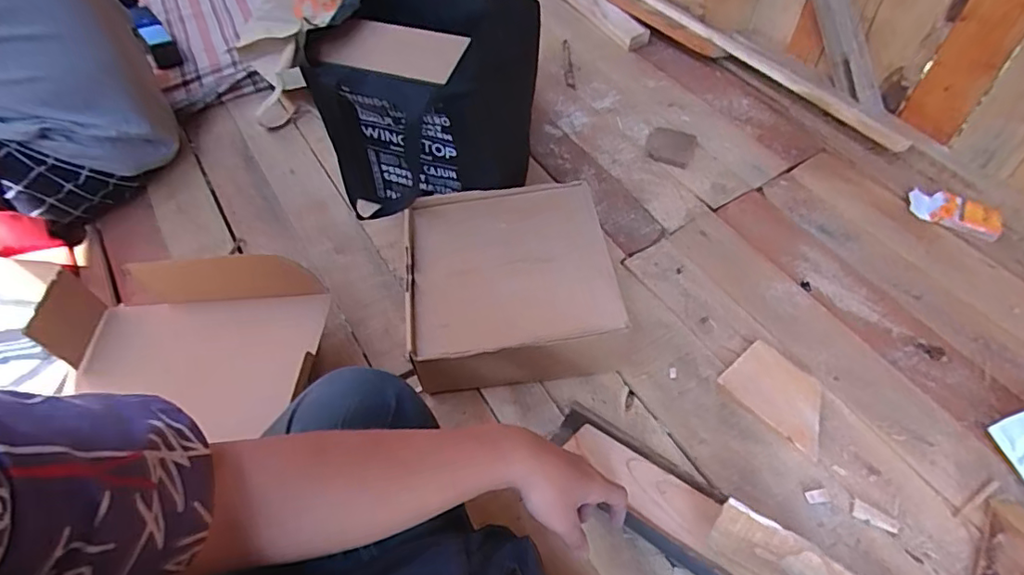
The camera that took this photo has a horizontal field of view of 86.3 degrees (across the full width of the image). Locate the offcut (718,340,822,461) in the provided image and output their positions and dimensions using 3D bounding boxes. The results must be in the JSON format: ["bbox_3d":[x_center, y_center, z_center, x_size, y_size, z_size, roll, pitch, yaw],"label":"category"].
[{"bbox_3d":[0.339,0.133,0.683,0.088,0.012,0.129,-35,60,-21],"label":"offcut"}]

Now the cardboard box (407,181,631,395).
[{"bbox_3d":[-0.004,-0.007,0.736,0.250,0.109,0.262,-7,54,-3],"label":"cardboard box"}]

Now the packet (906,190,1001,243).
[{"bbox_3d":[0.679,-0.113,0.838,0.124,0.018,0.063,27,59,20],"label":"packet"}]

